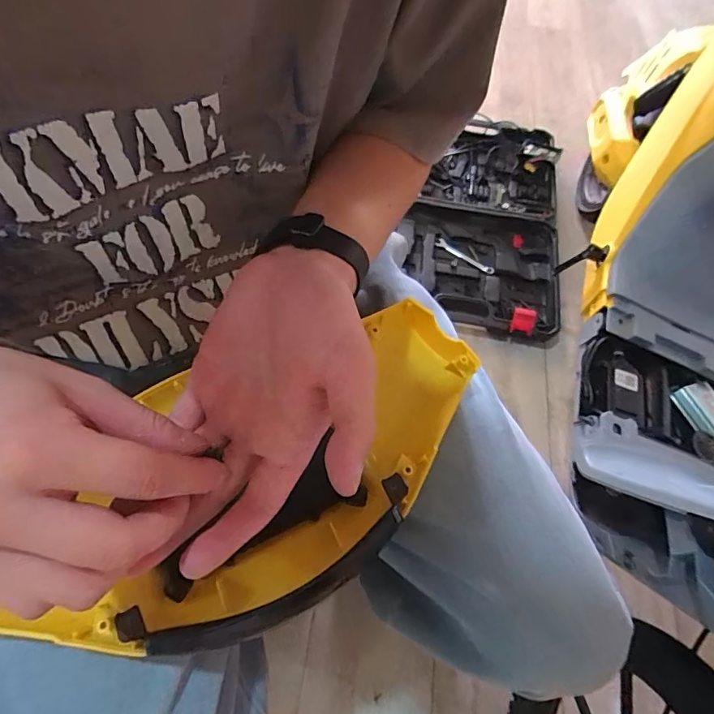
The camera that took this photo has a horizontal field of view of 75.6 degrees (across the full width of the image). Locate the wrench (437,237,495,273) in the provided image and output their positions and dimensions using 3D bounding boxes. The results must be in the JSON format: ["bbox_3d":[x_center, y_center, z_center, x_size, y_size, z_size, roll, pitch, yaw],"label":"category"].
[{"bbox_3d":[0.249,-0.232,1.067,0.146,0.014,0.027,33,65,15],"label":"wrench"}]

